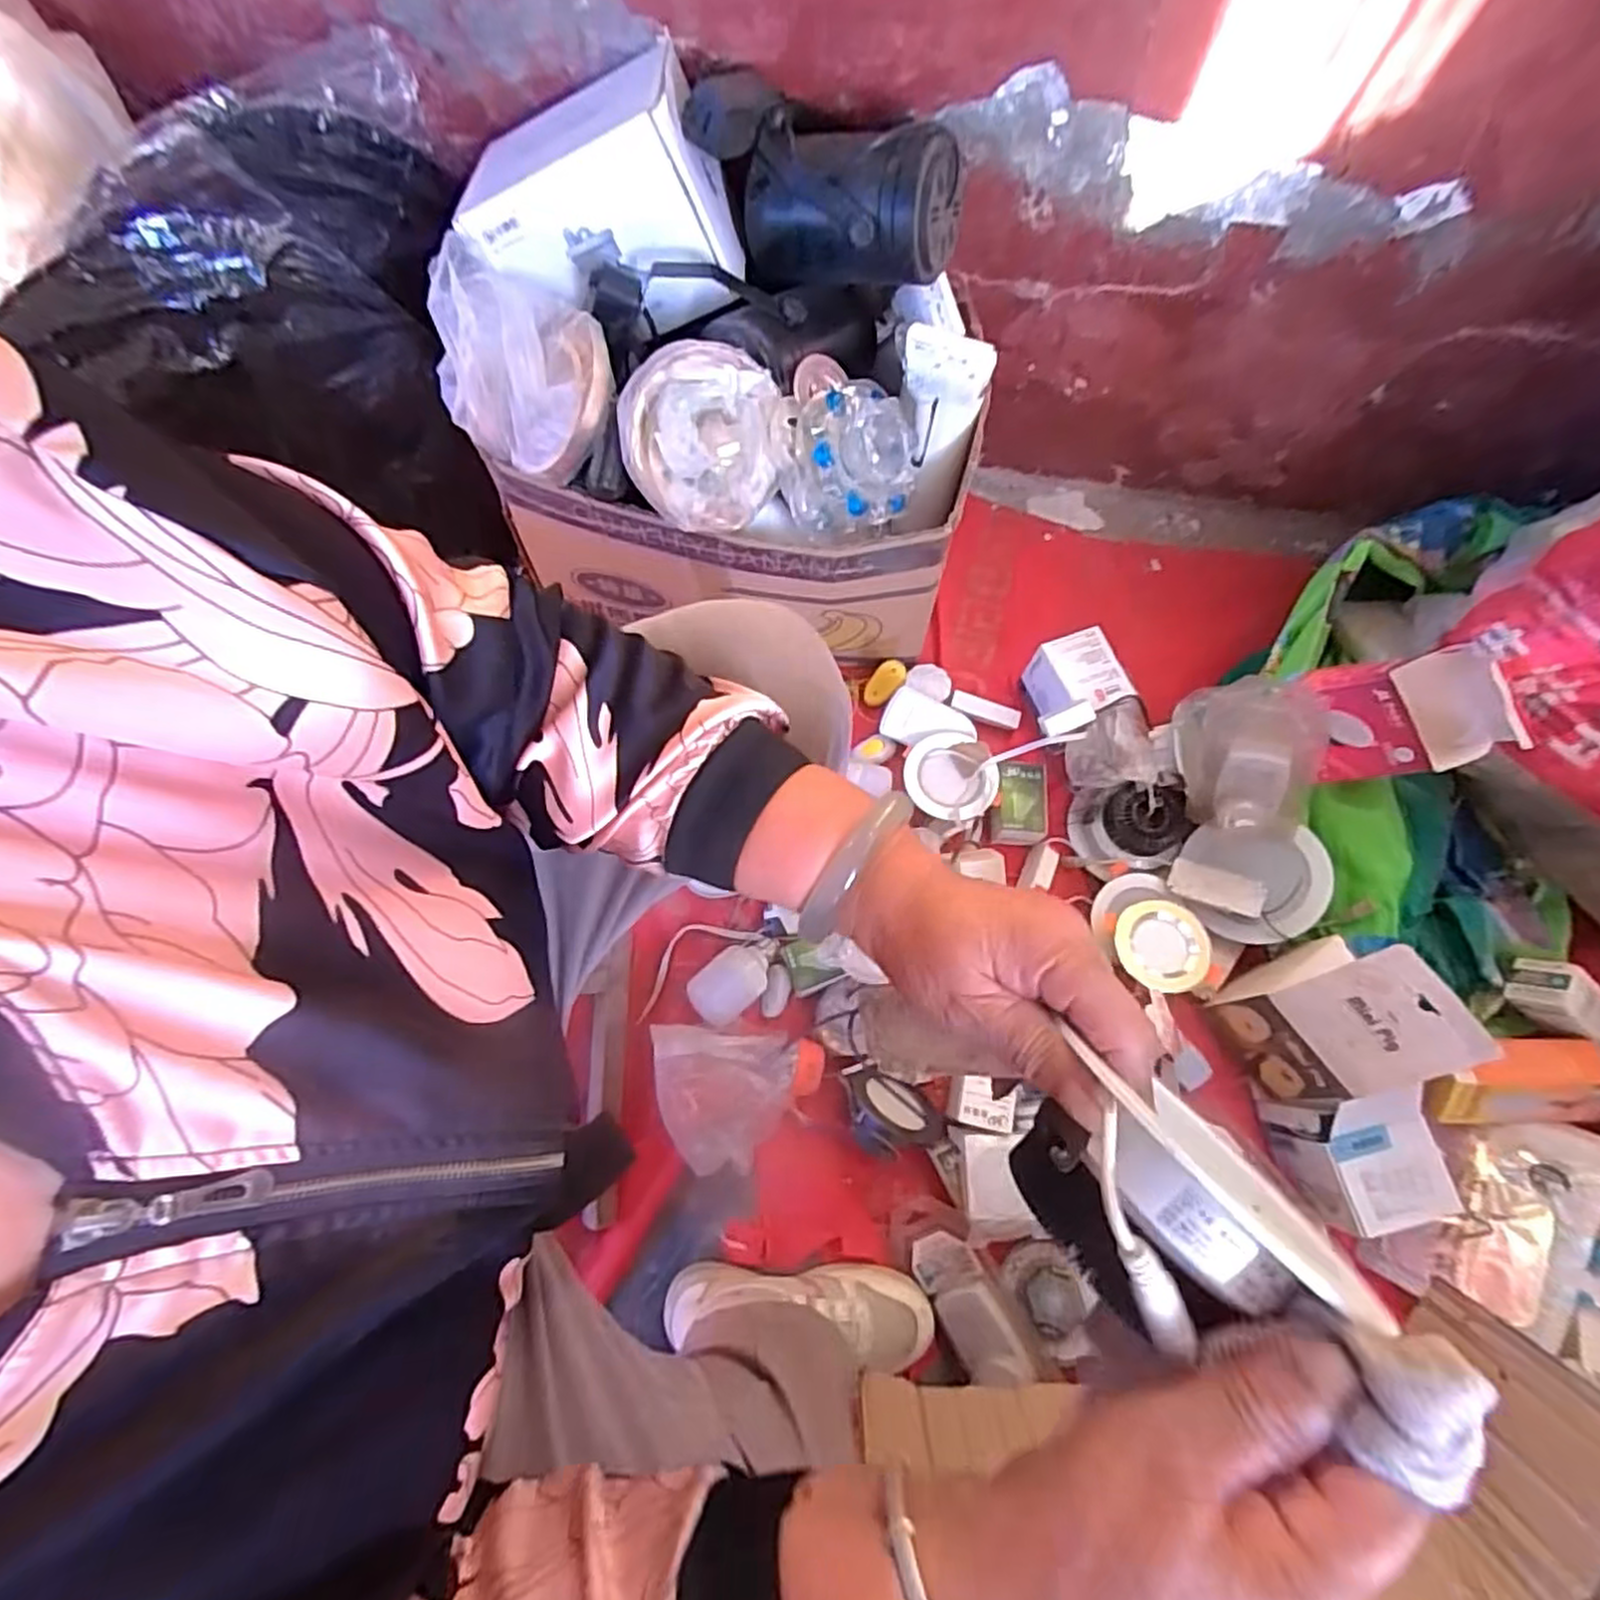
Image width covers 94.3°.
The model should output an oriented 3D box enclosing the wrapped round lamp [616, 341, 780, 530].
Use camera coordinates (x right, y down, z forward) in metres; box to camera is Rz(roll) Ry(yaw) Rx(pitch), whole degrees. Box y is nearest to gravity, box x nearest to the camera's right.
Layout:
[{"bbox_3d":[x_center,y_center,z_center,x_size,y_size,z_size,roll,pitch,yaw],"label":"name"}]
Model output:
[{"bbox_3d":[-0.080,-0.297,0.611,0.111,0.085,0.105,0,73,0],"label":"wrapped round lamp"}]

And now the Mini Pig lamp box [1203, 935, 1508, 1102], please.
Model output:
[{"bbox_3d":[0.477,0.203,0.670,0.112,0.189,0.118,-23,74,-6],"label":"Mini Pig lamp box"}]

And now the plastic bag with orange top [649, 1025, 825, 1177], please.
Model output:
[{"bbox_3d":[-0.056,0.277,0.714,0.156,0.088,0.127,-8,73,-2],"label":"plastic bag with orange top"}]

